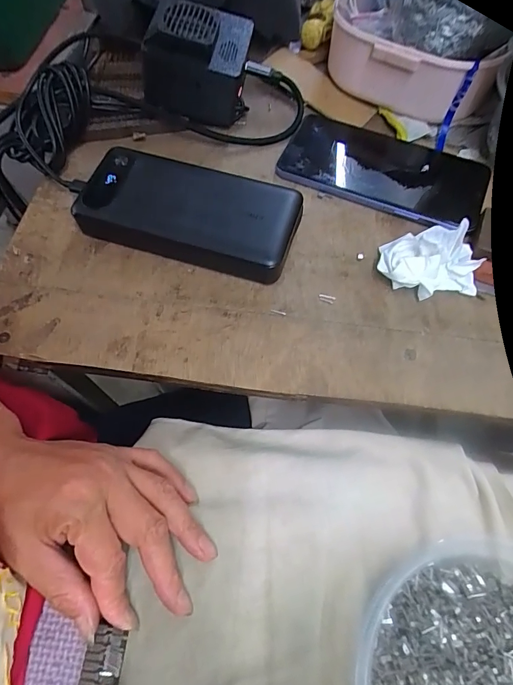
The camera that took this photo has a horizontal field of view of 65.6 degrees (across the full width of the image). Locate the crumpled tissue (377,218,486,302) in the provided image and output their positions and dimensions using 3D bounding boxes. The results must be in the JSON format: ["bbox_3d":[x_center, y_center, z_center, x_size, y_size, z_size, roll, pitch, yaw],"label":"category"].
[{"bbox_3d":[0.120,-0.058,0.272,0.069,0.038,0.046,6,66,2],"label":"crumpled tissue"}]

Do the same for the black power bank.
[{"bbox_3d":[-0.049,-0.096,0.291,0.155,0.028,0.070,16,66,6],"label":"black power bank"}]

